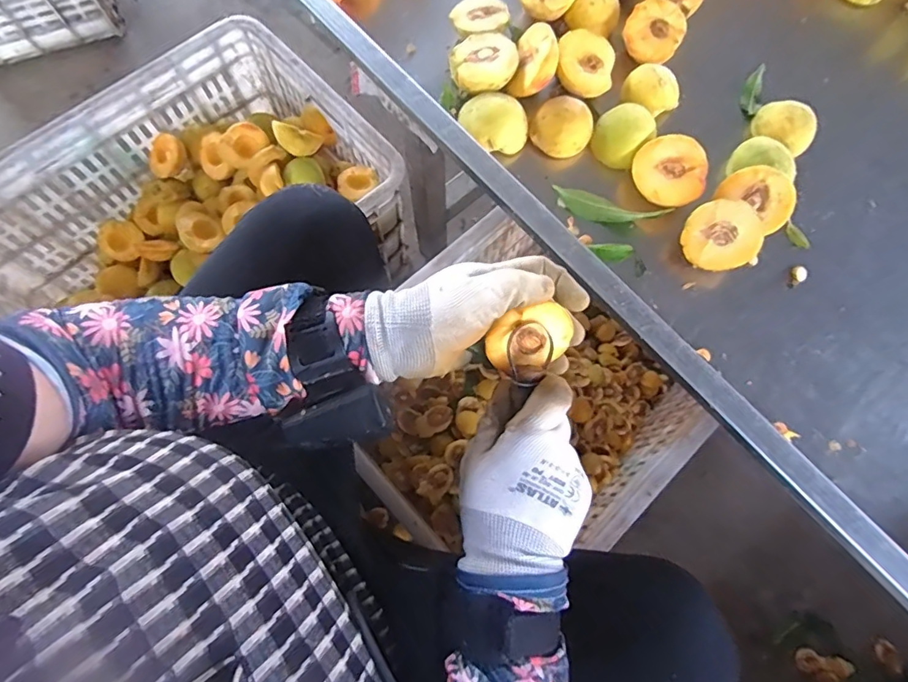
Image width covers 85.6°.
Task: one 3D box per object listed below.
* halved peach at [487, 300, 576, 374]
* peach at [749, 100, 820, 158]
[{"bbox_3d":[0.050,-0.007,0.347,0.055,0.027,0.058,24,112,-24],"label":"halved peach"},{"bbox_3d":[0.326,-0.210,0.481,0.057,0.027,0.048,43,78,9],"label":"peach"}]

